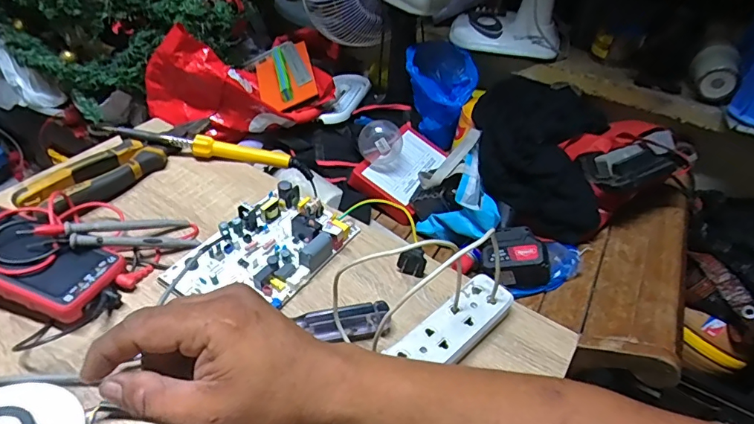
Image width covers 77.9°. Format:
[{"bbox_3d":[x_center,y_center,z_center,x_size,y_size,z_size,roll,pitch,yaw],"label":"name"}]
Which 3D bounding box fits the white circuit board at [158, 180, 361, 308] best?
[{"bbox_3d":[-0.111,0.035,0.468,0.108,0.031,0.170,31,48,27],"label":"white circuit board"}]

